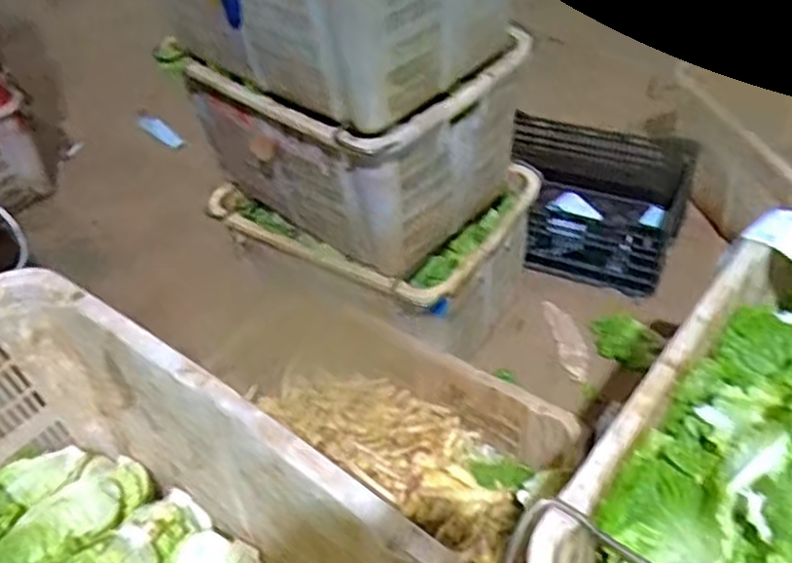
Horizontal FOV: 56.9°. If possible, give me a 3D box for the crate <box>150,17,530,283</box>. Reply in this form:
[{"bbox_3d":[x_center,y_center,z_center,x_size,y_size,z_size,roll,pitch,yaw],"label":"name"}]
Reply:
[{"bbox_3d":[-0.092,-0.323,1.573,0.627,0.364,0.435,29,55,33],"label":"crate"}]

